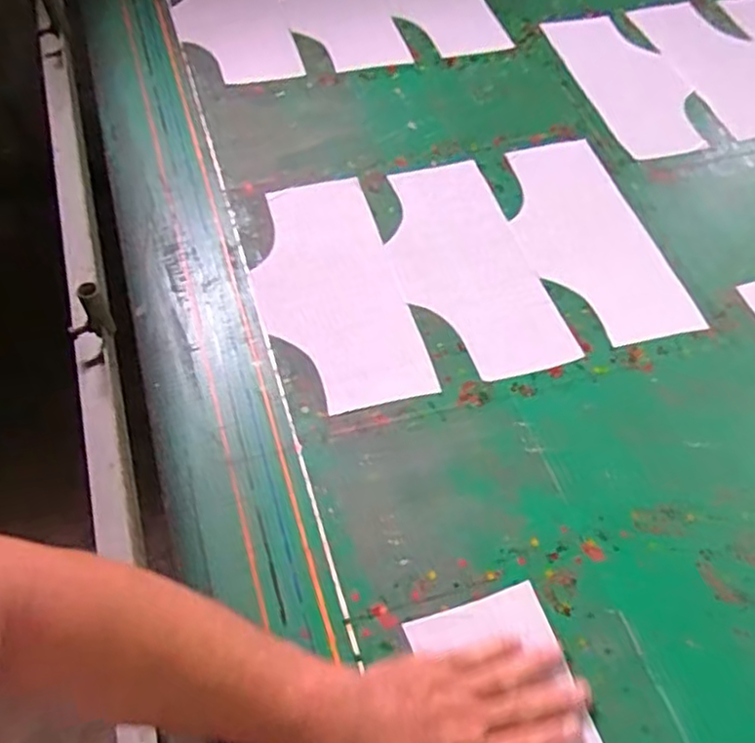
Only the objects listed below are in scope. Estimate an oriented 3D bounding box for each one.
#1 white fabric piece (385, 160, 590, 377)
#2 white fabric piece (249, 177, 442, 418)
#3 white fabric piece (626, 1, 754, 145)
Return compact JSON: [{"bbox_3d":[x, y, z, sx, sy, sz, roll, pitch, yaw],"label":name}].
[{"bbox_3d":[0.093,-0.121,0.772,0.146,0.007,0.302,-11,58,-12],"label":"white fabric piece"},{"bbox_3d":[-0.051,-0.089,0.744,0.144,0.005,0.298,-12,58,-12],"label":"white fabric piece"},{"bbox_3d":[0.479,-0.431,0.990,0.136,0.008,0.295,-12,58,-12],"label":"white fabric piece"}]

